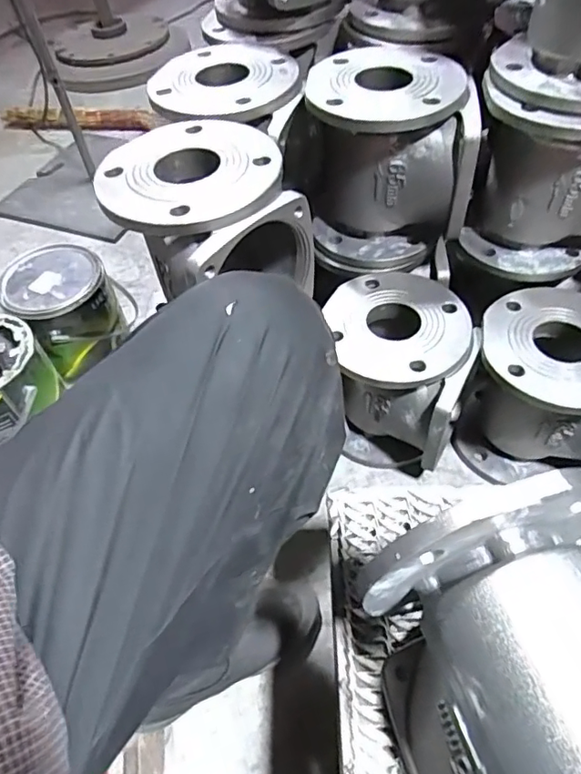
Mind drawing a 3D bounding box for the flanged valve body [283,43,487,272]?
[{"bbox_3d":[0.108,-0.272,0.671,0.189,0.201,0.155,-4,53,2],"label":"flanged valve body"}]

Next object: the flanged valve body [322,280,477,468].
[{"bbox_3d":[0.136,-0.019,0.714,0.173,0.193,0.188,-3,53,3],"label":"flanged valve body"}]

